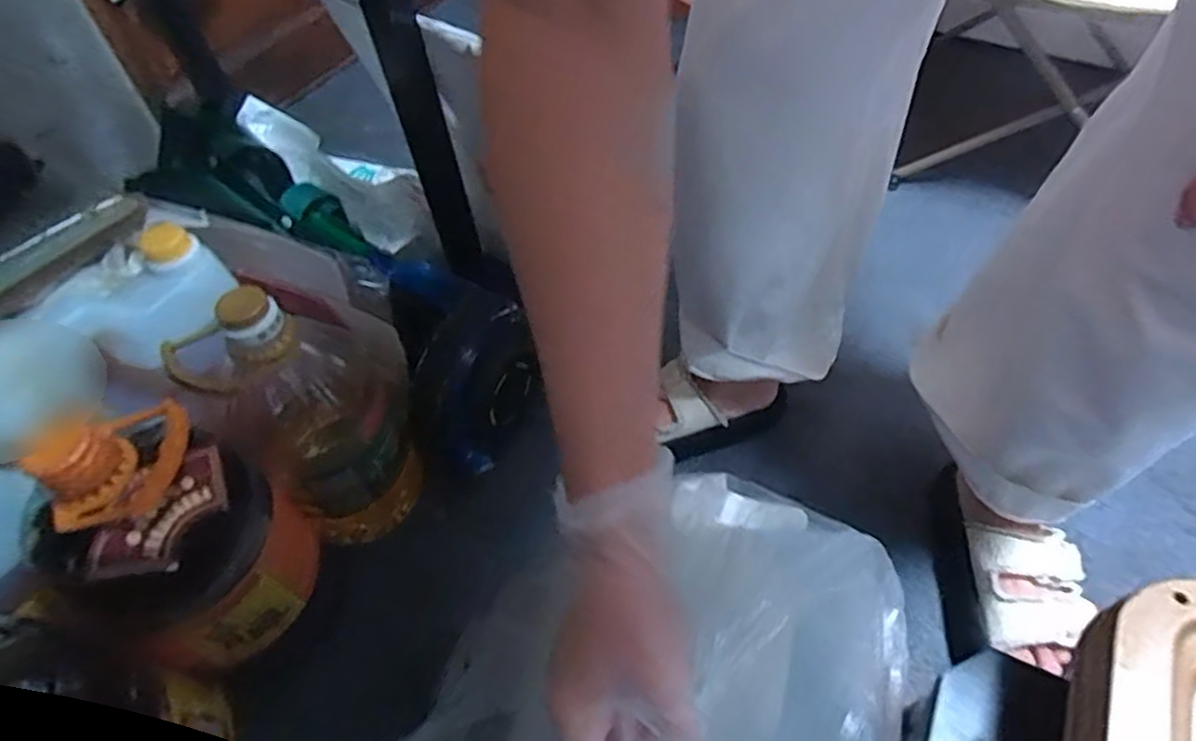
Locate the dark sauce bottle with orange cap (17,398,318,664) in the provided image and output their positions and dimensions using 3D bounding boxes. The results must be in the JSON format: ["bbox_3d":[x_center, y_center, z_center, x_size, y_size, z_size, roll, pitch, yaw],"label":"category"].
[{"bbox_3d":[-0.348,0.130,0.547,0.122,0.252,0.152,30,60,23],"label":"dark sauce bottle with orange cap"}]

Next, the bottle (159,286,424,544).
[{"bbox_3d":[-0.285,0.046,0.684,0.153,0.325,0.141,25,58,20],"label":"bottle"}]

